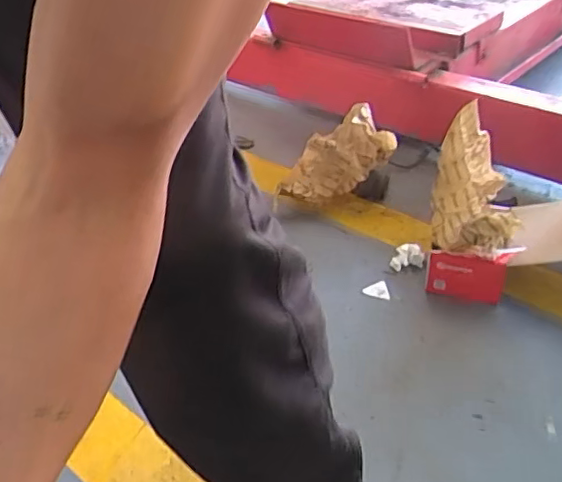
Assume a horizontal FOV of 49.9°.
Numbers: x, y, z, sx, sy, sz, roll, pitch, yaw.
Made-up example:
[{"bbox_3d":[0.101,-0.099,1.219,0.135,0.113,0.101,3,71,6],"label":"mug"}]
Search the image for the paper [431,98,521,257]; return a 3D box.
[{"bbox_3d":[0.306,-0.086,0.961,0.115,0.115,0.210,2,65,5],"label":"paper"}]

